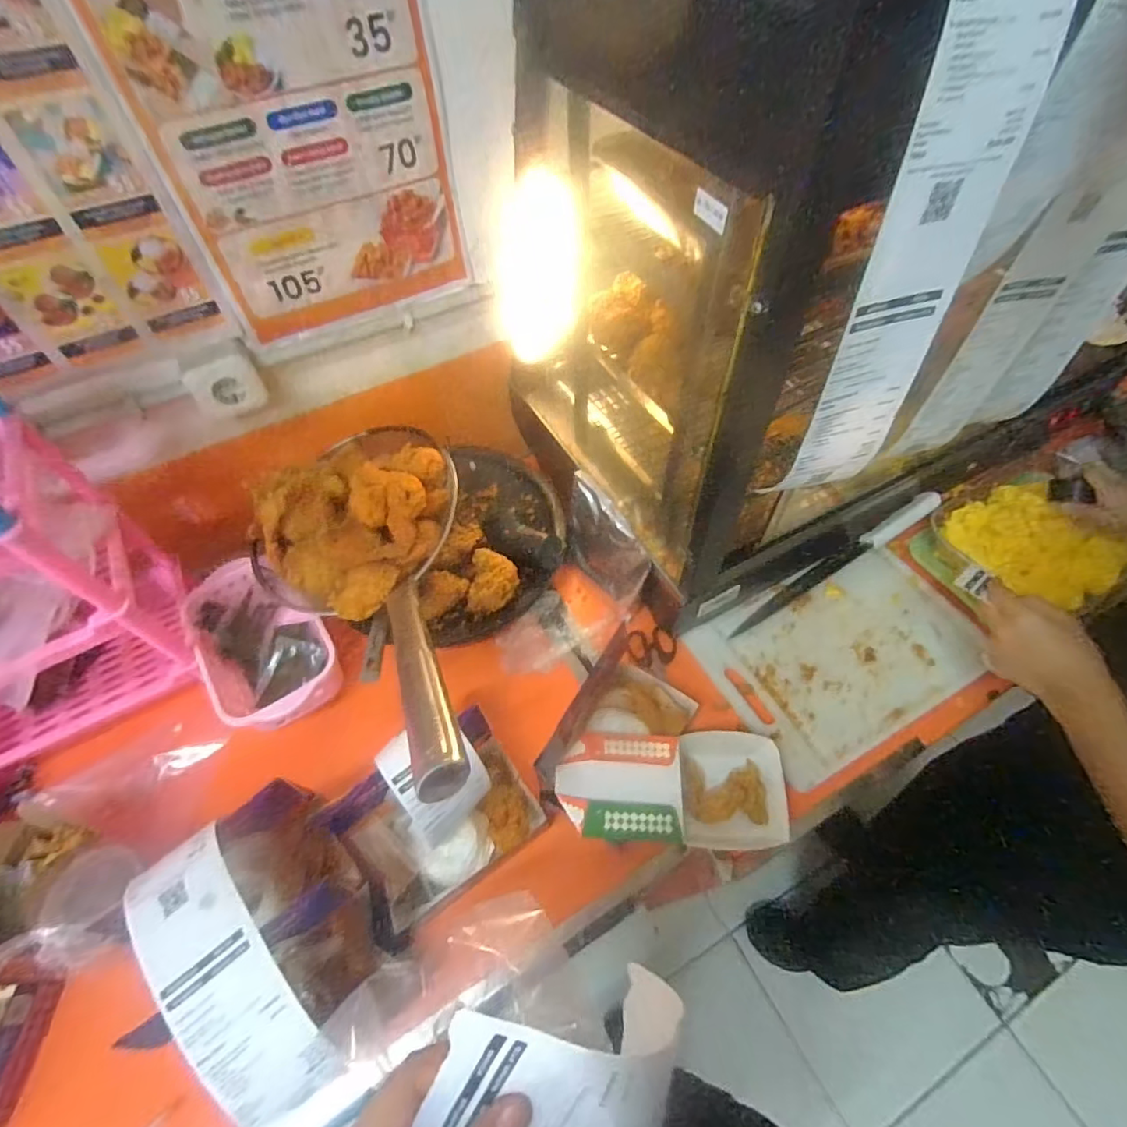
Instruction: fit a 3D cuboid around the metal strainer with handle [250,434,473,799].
[{"bbox_3d":[-0.219,0.010,0.639,0.261,0.119,0.527,-23,44,-13],"label":"metal strainer with handle"}]

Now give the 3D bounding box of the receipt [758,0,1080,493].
[{"bbox_3d":[0.208,-0.170,0.350,0.087,0.306,0.061,-35,61,-20],"label":"receipt"}]

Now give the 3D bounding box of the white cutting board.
[{"bbox_3d":[0.364,0.117,0.728,0.332,0.016,0.219,-23,55,-11],"label":"white cutting board"}]

